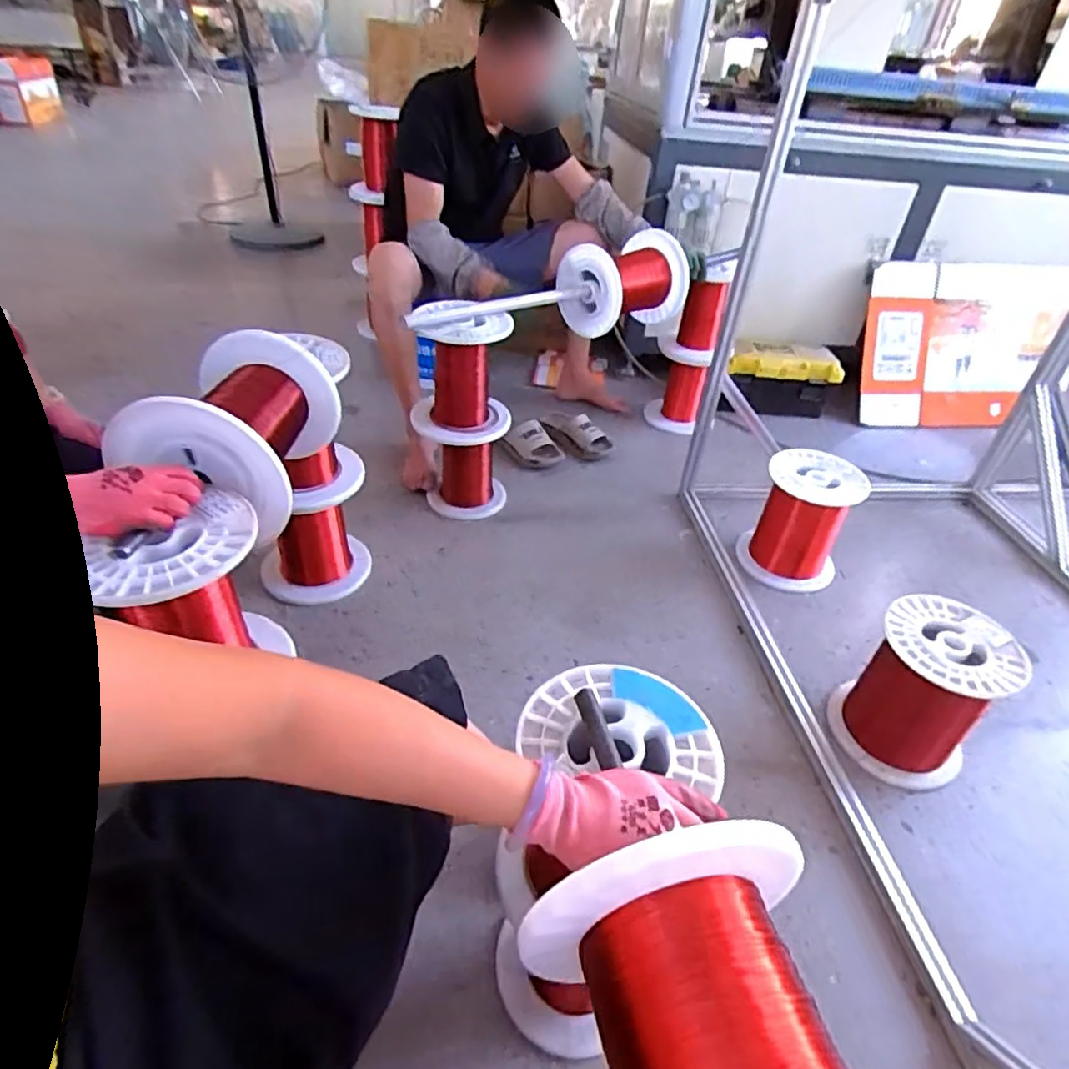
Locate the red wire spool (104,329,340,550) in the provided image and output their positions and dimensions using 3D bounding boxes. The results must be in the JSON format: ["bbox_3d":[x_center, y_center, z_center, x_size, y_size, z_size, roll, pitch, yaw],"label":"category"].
[{"bbox_3d":[-0.397,-0.148,0.851,0.204,0.168,0.260,5,38,-1],"label":"red wire spool"}]

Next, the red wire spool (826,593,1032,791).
[{"bbox_3d":[0.637,0.257,1.046,0.200,0.235,0.196,3,38,-3],"label":"red wire spool"}]

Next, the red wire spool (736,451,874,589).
[{"bbox_3d":[0.579,-0.037,1.387,0.196,0.227,0.198,12,39,8],"label":"red wire spool"}]

